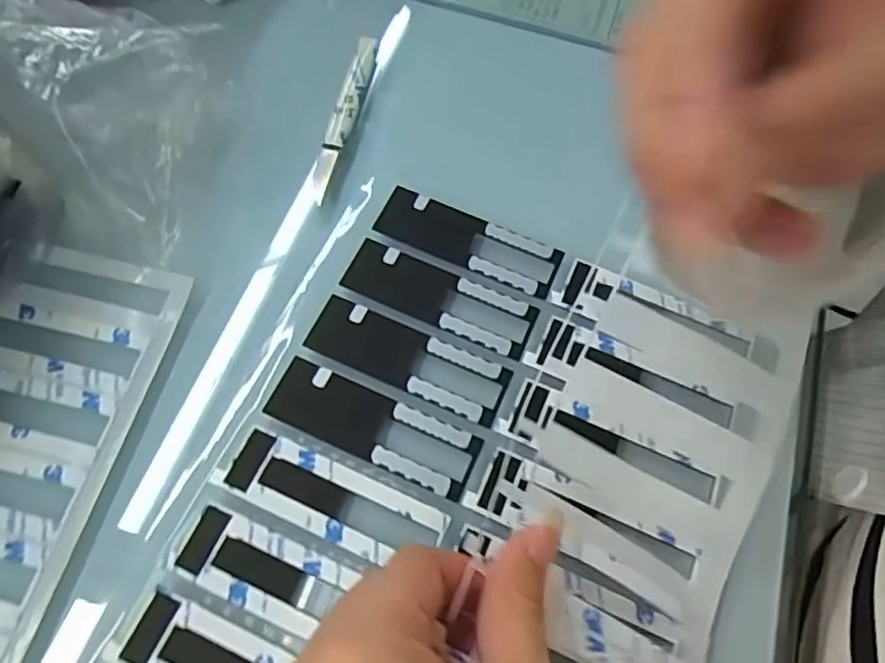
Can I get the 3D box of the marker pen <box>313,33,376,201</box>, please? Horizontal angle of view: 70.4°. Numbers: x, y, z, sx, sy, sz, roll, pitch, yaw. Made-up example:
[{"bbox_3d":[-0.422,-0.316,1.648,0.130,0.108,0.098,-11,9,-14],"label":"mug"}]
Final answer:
[{"bbox_3d":[-0.049,-0.111,0.315,0.012,0.006,0.104,12,74,3],"label":"marker pen"}]

